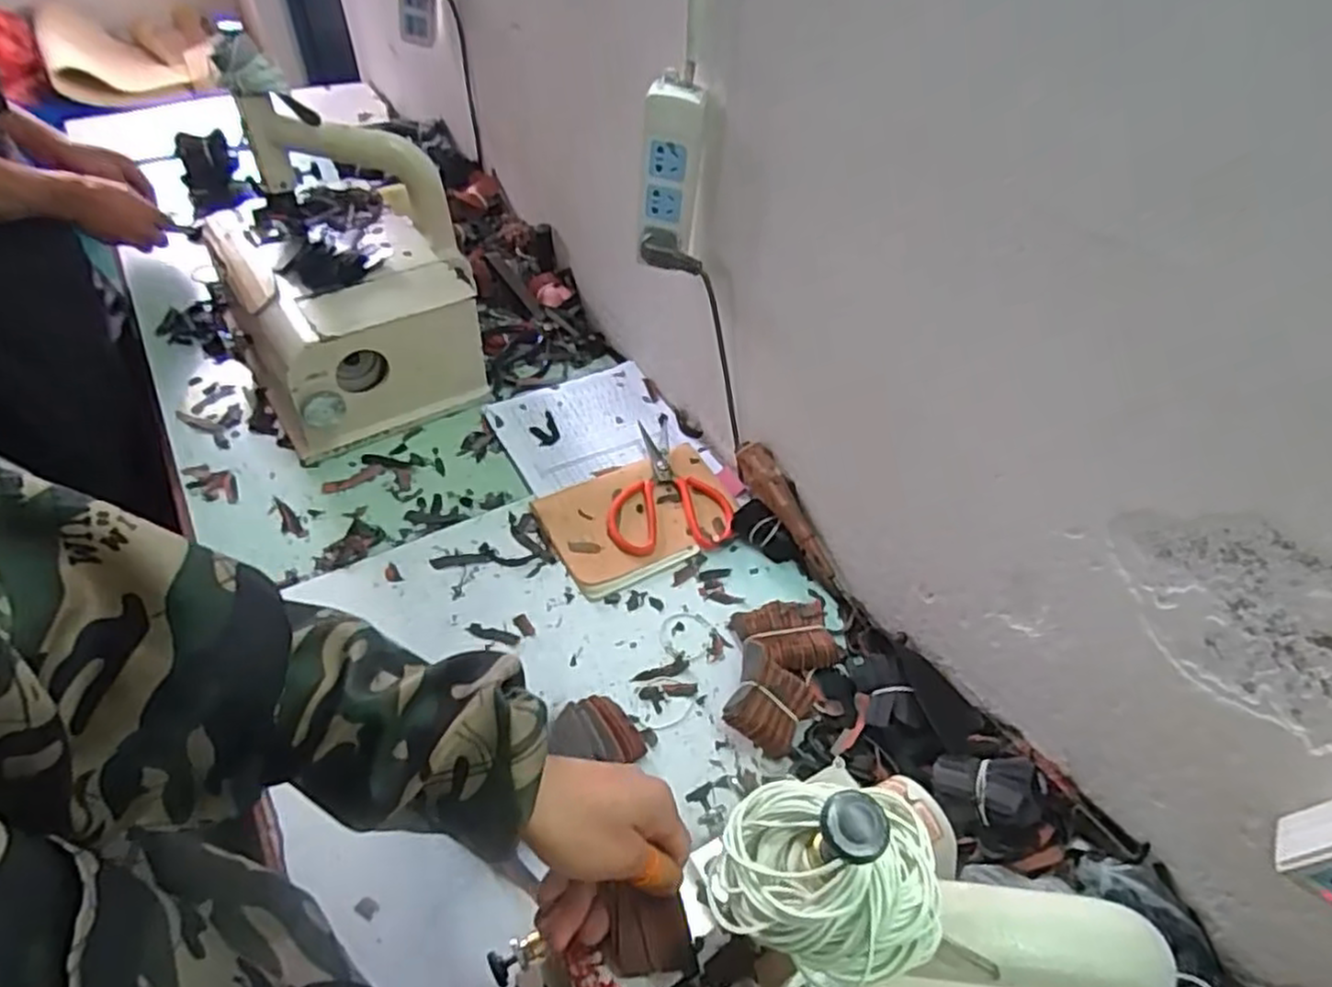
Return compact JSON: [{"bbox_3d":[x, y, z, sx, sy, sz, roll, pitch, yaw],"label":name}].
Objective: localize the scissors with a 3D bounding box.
[{"bbox_3d":[-0.009,-0.018,0.851,0.132,0.019,0.207,-7,49,-10],"label":"scissors"}]

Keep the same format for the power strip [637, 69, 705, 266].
[{"bbox_3d":[0.004,-0.307,0.701,0.054,0.147,0.033,3,48,-1],"label":"power strip"}]

